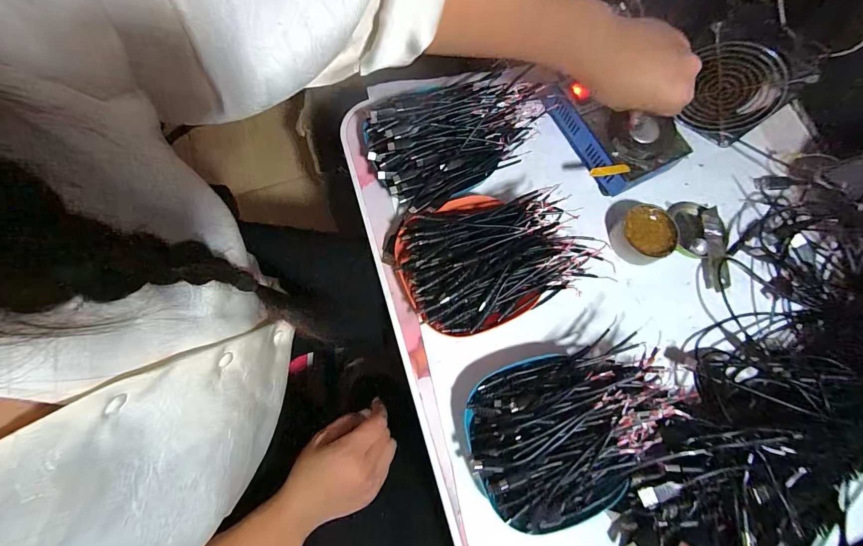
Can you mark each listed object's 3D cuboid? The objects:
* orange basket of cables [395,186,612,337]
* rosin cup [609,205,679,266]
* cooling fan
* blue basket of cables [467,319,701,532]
[{"bbox_3d":[0.059,-0.016,0.381,0.179,0.063,0.134,-25,76,-9],"label":"orange basket of cables"},{"bbox_3d":[0.239,-0.041,0.415,0.064,0.032,0.059,1,74,-2],"label":"rosin cup"},{"bbox_3d":[0.335,-0.207,0.421,0.105,0.124,0.028,33,75,7],"label":"cooling fan"},{"bbox_3d":[0.128,0.141,0.339,0.189,0.061,0.136,-25,76,-9],"label":"blue basket of cables"}]

